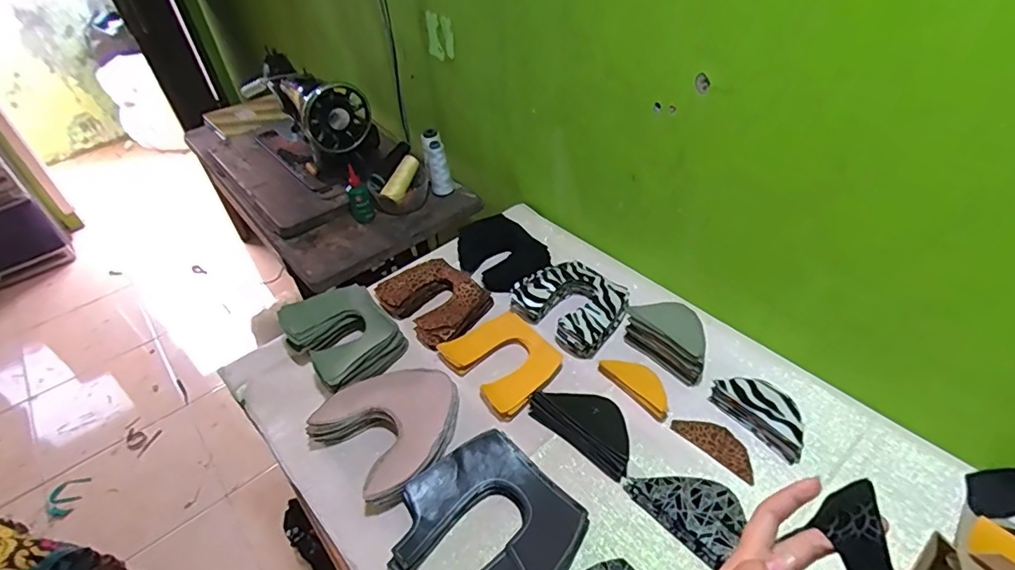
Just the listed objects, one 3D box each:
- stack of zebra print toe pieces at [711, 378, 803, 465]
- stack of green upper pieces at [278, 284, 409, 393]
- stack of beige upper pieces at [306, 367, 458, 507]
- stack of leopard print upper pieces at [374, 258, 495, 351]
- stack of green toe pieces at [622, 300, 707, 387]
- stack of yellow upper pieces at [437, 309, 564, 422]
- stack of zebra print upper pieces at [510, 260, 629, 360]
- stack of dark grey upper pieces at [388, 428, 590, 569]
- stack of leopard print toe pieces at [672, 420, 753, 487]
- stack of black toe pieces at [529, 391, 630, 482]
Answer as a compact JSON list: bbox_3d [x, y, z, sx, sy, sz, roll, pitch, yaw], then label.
[{"bbox_3d":[0.312,0.151,0.650,0.050,0.042,0.120,-31,48,-25],"label":"stack of zebra print toe pieces"},{"bbox_3d":[-0.240,0.079,0.794,0.135,0.073,0.168,-35,50,-28],"label":"stack of green upper pieces"},{"bbox_3d":[-0.140,0.179,0.683,0.175,0.058,0.169,-35,50,-29],"label":"stack of beige upper pieces"},{"bbox_3d":[-0.117,0.020,0.857,0.135,0.032,0.172,-35,50,-28],"label":"stack of leopard print upper pieces"},{"bbox_3d":[0.224,0.067,0.731,0.055,0.066,0.126,-31,48,-25],"label":"stack of green toe pieces"},{"bbox_3d":[-0.007,0.104,0.753,0.130,0.025,0.151,-33,49,-26],"label":"stack of yellow upper pieces"},{"bbox_3d":[0.096,0.025,0.809,0.162,0.046,0.133,31,54,33],"label":"stack of zebra print upper pieces"},{"bbox_3d":[-0.026,0.268,0.578,0.186,0.038,0.186,-36,50,-29],"label":"stack of dark grey upper pieces"},{"bbox_3d":[0.257,0.193,0.651,0.103,0.006,0.047,31,54,33],"label":"stack of leopard print toe pieces"},{"bbox_3d":[0.101,0.170,0.666,0.146,0.028,0.076,31,54,33],"label":"stack of black toe pieces"}]

